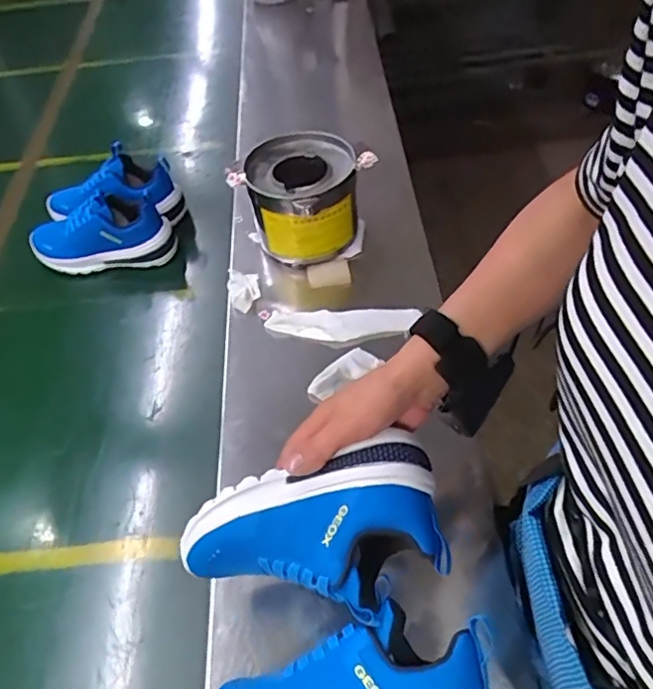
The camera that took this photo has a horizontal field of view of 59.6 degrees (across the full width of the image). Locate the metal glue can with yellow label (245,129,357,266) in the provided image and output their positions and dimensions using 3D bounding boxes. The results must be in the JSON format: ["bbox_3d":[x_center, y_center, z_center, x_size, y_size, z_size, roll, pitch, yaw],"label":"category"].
[{"bbox_3d":[-0.029,-0.190,0.753,0.136,0.108,0.149,-21,54,-11],"label":"metal glue can with yellow label"}]

